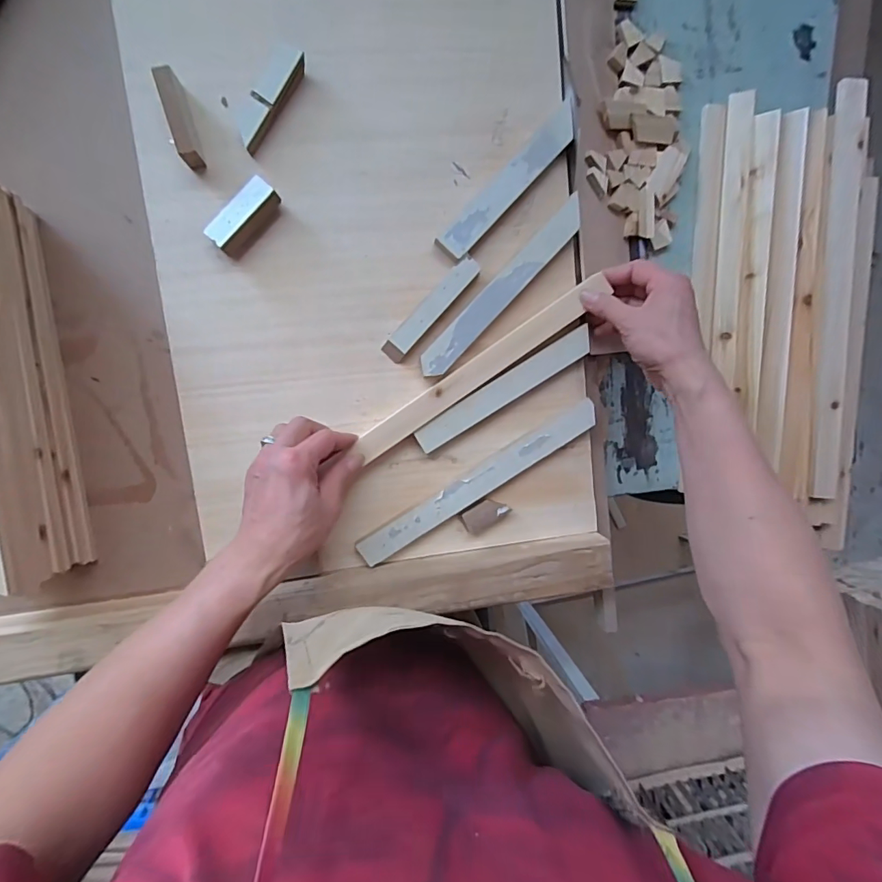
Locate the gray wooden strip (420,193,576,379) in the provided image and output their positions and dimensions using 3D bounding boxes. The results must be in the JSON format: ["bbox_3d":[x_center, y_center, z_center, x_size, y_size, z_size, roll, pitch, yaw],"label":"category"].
[{"bbox_3d":[0.064,-0.157,0.491,0.029,0.014,0.230,43,89,-8],"label":"gray wooden strip"}]

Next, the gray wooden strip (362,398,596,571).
[{"bbox_3d":[0.041,0.044,0.508,0.286,0.020,0.034,-33,98,-3],"label":"gray wooden strip"}]

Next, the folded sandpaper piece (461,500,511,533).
[{"bbox_3d":[0.048,0.078,0.515,0.050,0.016,0.026,-30,98,-3],"label":"folded sandpaper piece"}]

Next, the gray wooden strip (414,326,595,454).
[{"bbox_3d":[0.067,-0.055,0.501,0.209,0.014,0.031,-32,98,-3],"label":"gray wooden strip"}]

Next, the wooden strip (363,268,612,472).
[{"bbox_3d":[0.043,-0.079,0.494,0.301,0.013,0.031,-35,97,-4],"label":"wooden strip"}]

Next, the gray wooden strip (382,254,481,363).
[{"bbox_3d":[-0.012,-0.137,0.485,0.027,0.013,0.127,42,89,-8],"label":"gray wooden strip"}]

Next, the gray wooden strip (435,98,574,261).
[{"bbox_3d":[0.071,-0.263,0.483,0.034,0.016,0.191,43,89,-8],"label":"gray wooden strip"}]

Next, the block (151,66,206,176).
[{"bbox_3d":[-0.240,-0.296,0.436,0.017,0.027,0.080,-15,97,-5],"label":"block"}]

